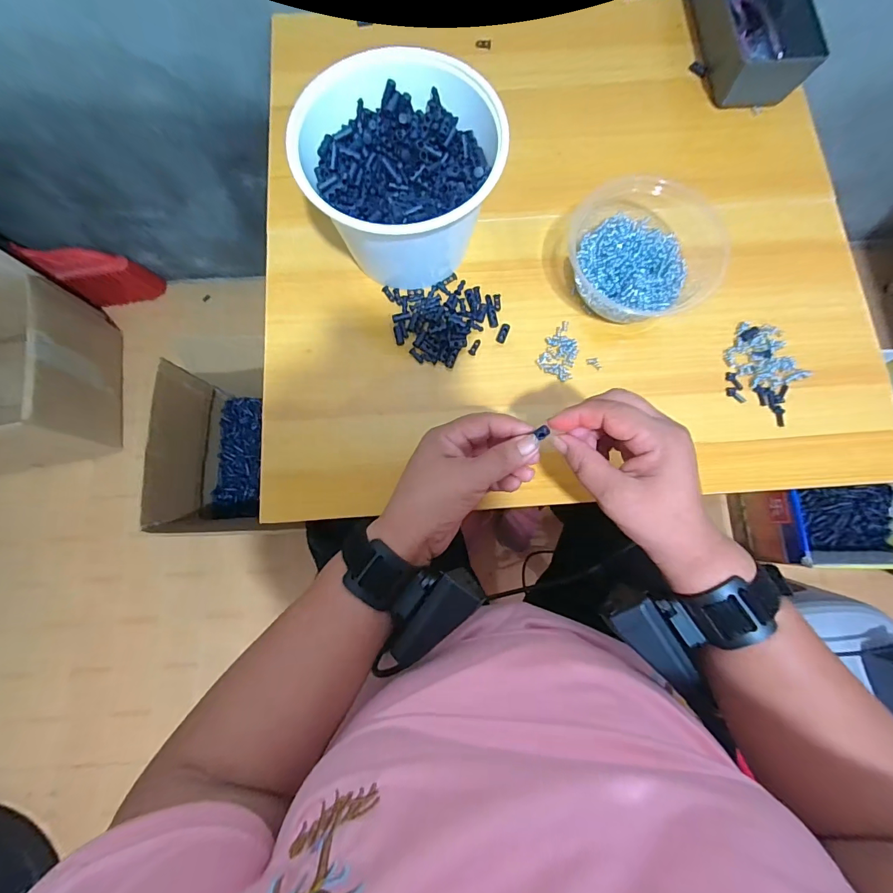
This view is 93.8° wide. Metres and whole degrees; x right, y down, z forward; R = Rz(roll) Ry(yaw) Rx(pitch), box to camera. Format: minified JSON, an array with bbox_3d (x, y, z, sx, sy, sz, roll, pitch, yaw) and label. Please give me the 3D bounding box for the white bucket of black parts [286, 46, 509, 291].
[{"bbox_3d":[-0.032,-0.236,0.375,0.156,0.107,0.145,0,79,0],"label":"white bucket of black parts"}]

